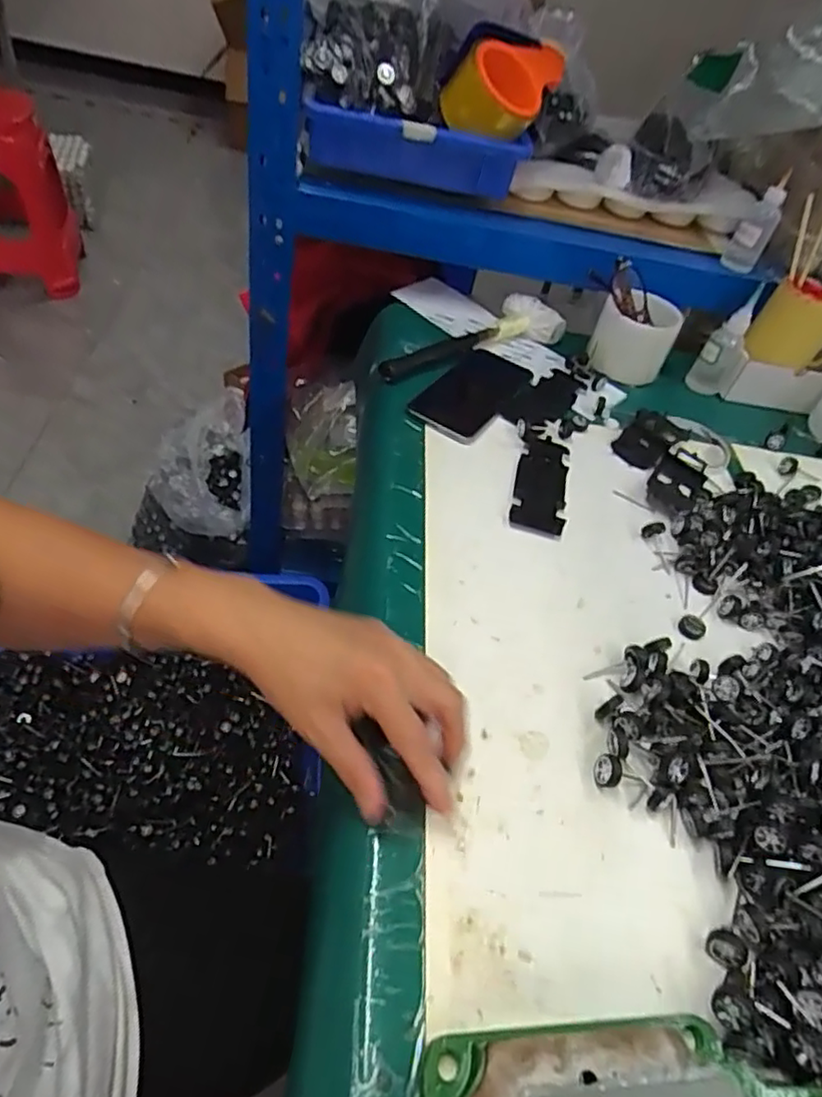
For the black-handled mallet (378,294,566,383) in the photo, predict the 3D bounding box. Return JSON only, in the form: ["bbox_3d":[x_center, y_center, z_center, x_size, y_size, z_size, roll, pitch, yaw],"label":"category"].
[{"bbox_3d":[0.065,-0.239,0.723,0.249,0.030,0.068,-21,56,-29],"label":"black-handled mallet"}]

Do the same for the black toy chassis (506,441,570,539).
[{"bbox_3d":[0.120,-0.061,0.585,0.046,0.010,0.130,17,47,3],"label":"black toy chassis"}]

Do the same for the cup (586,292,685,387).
[{"bbox_3d":[0.259,-0.249,0.744,0.088,0.073,0.089,26,48,10],"label":"cup"}]

